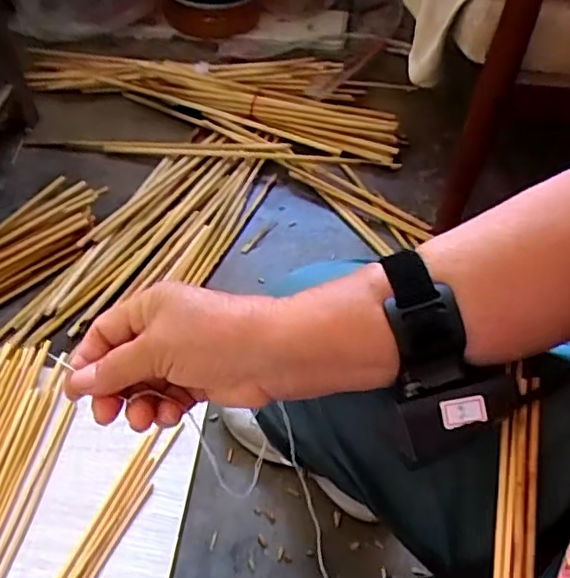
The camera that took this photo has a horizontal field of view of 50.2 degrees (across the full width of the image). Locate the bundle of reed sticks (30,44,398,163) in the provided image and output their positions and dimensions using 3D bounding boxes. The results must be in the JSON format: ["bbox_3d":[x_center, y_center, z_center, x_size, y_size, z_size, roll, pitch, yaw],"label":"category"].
[{"bbox_3d":[-0.153,-0.424,1.258,0.799,0.062,0.277,9,52,10],"label":"bundle of reed sticks"}]

